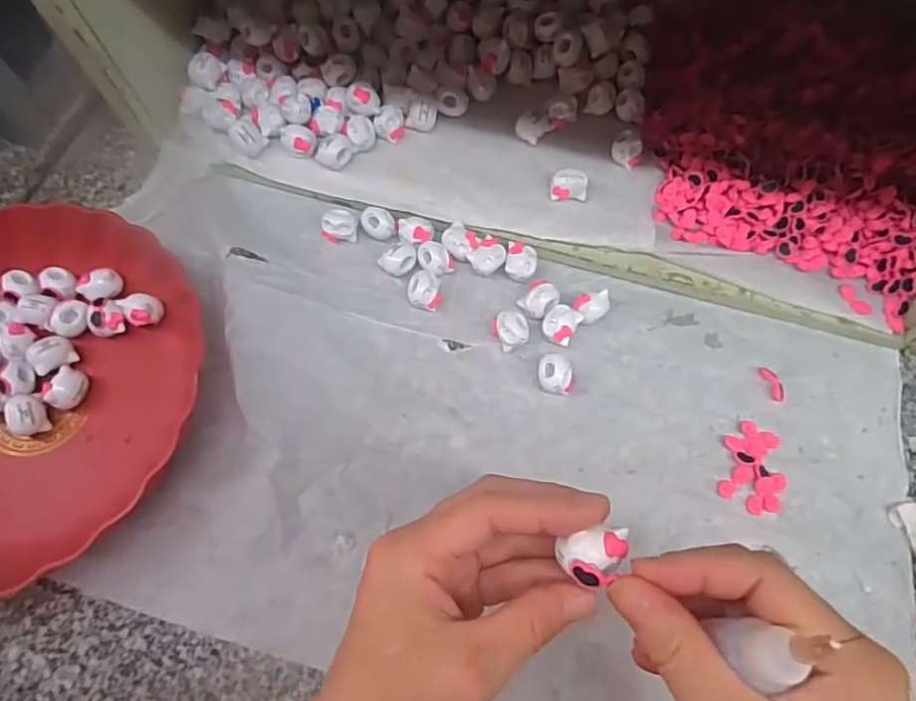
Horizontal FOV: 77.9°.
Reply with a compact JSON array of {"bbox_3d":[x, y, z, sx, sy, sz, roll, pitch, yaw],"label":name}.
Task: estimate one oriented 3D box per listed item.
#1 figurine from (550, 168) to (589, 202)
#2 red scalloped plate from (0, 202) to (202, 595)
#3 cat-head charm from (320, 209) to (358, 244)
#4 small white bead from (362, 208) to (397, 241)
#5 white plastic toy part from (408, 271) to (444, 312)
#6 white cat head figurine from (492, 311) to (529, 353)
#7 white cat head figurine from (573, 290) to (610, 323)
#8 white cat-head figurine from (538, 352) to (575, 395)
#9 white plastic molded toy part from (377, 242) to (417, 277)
[{"bbox_3d":[0.080,-0.117,0.405,0.027,0.022,0.014,1,68,1],"label":"figurine"},{"bbox_3d":[-0.289,0.021,0.356,0.222,0.040,0.238,0,68,1],"label":"red scalloped plate"},{"bbox_3d":[-0.086,-0.093,0.417,0.026,0.019,0.018,0,68,1],"label":"cat-head charm"},{"bbox_3d":[-0.058,-0.092,0.417,0.021,0.019,0.022,0,68,1],"label":"small white bead"},{"bbox_3d":[-0.023,-0.041,0.395,0.023,0.019,0.025,0,68,1],"label":"white plastic toy part"},{"bbox_3d":[0.035,-0.013,0.383,0.024,0.019,0.022,0,68,1],"label":"white cat head figurine"},{"bbox_3d":[0.091,-0.029,0.387,0.024,0.019,0.018,-34,72,-12],"label":"white cat head figurine"},{"bbox_3d":[0.064,0.015,0.369,0.023,0.019,0.025,0,68,1],"label":"white cat-head figurine"},{"bbox_3d":[-0.042,-0.064,0.404,0.024,0.020,0.017,-33,72,-12],"label":"white plastic molded toy part"}]

